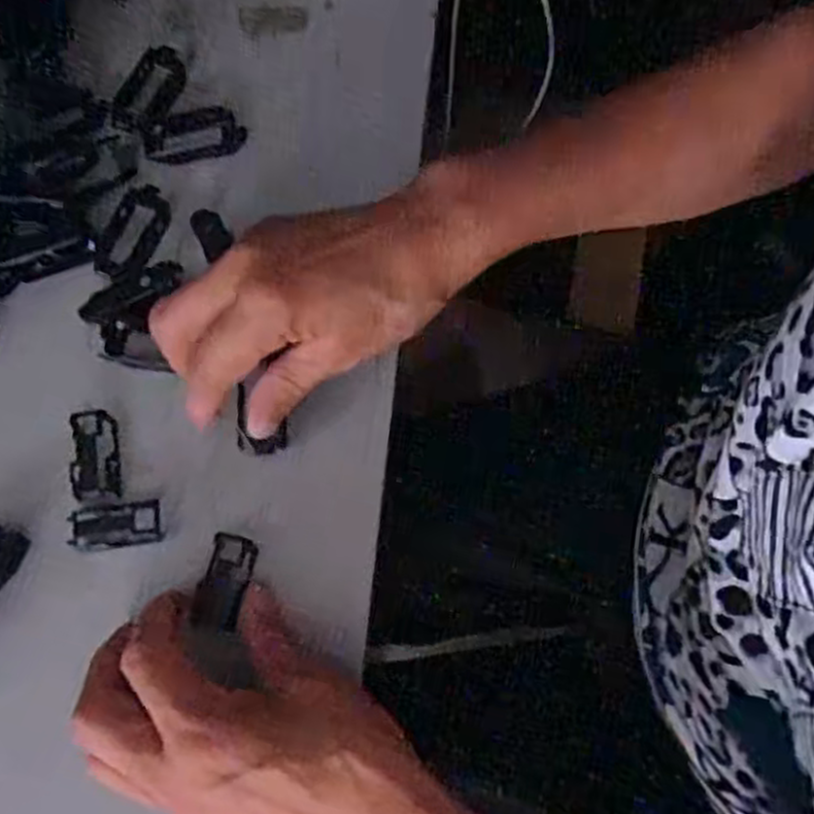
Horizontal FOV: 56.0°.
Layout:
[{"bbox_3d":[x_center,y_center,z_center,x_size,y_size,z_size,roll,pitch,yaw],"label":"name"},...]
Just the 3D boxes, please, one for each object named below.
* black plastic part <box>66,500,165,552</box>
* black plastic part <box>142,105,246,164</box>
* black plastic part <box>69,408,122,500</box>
[{"bbox_3d":[-0.129,0.052,0.338,0.039,0.006,0.019,-10,76,3],"label":"black plastic part"},{"bbox_3d":[-0.109,-0.139,0.390,0.050,0.006,0.026,-17,76,1],"label":"black plastic part"},{"bbox_3d":[-0.142,0.021,0.348,0.021,0.008,0.040,-9,76,3],"label":"black plastic part"}]

